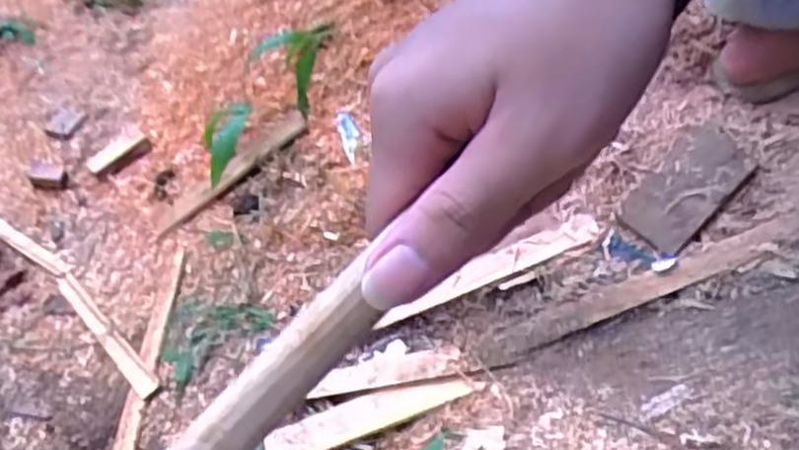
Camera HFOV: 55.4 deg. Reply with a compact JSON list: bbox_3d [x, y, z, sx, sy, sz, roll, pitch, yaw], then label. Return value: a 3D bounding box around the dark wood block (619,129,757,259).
[{"bbox_3d":[0.317,-0.043,0.846,0.151,0.013,0.086,-47,54,-3],"label":"dark wood block"}]

